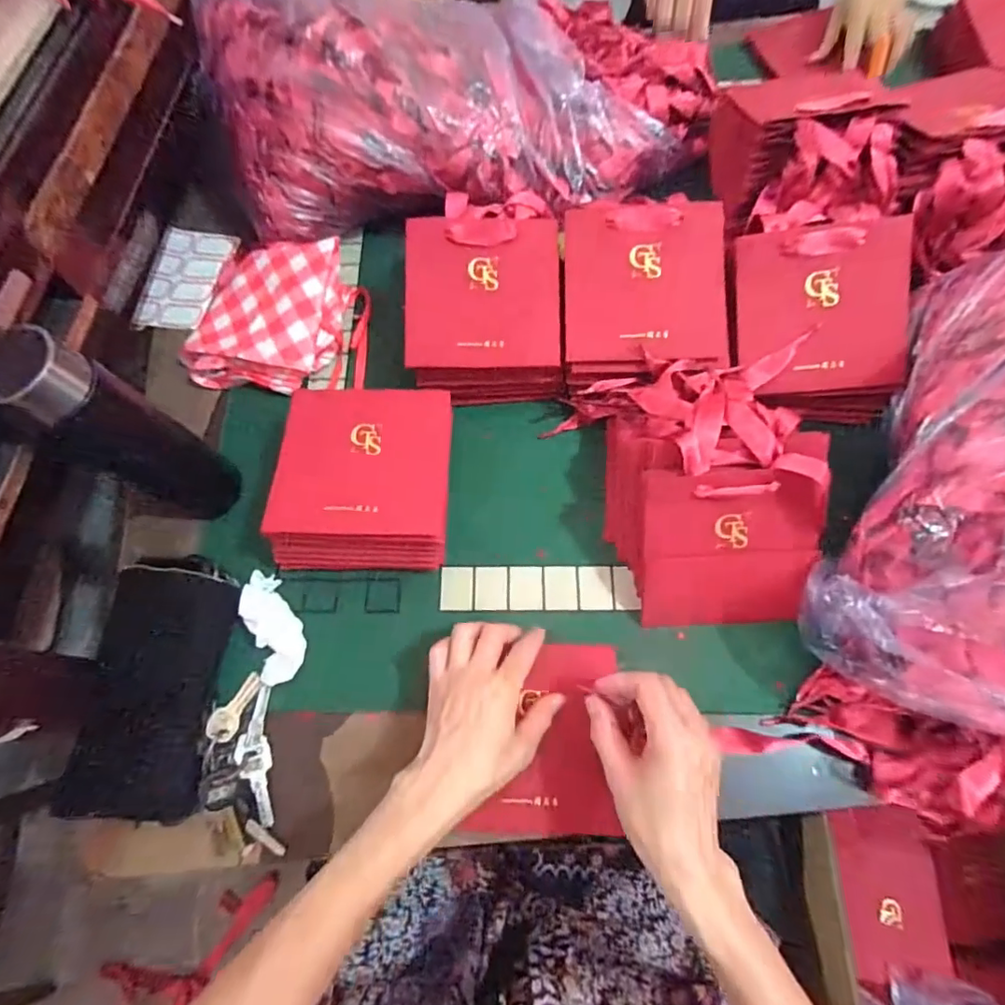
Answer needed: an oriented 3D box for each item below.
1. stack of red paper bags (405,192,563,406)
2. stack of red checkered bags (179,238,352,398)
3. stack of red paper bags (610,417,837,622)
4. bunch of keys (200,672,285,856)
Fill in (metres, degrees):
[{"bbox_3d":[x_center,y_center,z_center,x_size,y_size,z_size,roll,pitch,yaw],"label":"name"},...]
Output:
[{"bbox_3d":[-0.019,-0.191,0.508,0.140,0.043,0.191,-3,88,-3],"label":"stack of red paper bags"},{"bbox_3d":[-0.245,-0.195,0.561,0.149,0.059,0.153,9,68,5],"label":"stack of red checkered bags"},{"bbox_3d":[0.174,0.005,0.450,0.157,0.096,0.178,-1,68,1],"label":"stack of red paper bags"},{"bbox_3d":[-0.206,0.209,0.429,0.045,0.028,0.127,-15,68,-5],"label":"bunch of keys"}]

